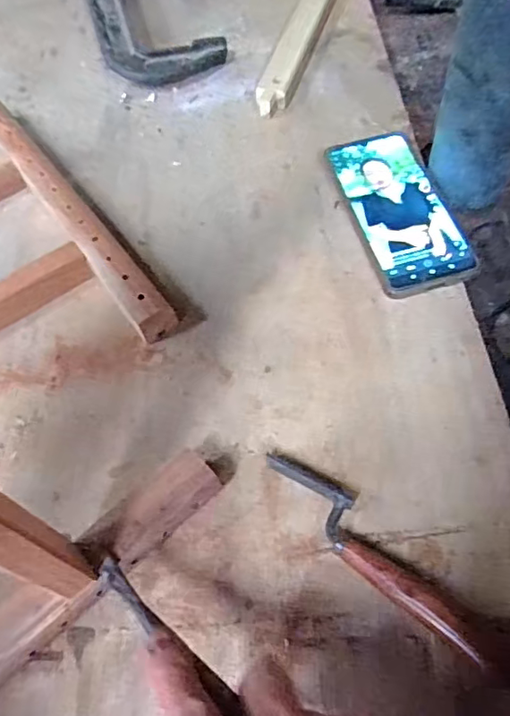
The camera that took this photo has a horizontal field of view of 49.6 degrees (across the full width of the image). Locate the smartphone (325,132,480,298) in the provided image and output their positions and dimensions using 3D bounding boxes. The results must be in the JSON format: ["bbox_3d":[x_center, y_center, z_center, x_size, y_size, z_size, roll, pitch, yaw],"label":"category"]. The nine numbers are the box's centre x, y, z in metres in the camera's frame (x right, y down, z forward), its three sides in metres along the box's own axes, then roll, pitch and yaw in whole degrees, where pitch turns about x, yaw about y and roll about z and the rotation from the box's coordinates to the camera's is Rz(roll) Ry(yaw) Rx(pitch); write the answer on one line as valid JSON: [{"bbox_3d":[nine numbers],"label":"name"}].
[{"bbox_3d":[0.123,-0.128,0.469,0.082,0.013,0.168,-15,60,-3],"label":"smartphone"}]

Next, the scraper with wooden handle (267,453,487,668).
[{"bbox_3d":[0.069,0.113,0.331,0.033,0.018,0.159,-36,63,-14],"label":"scraper with wooden handle"}]

